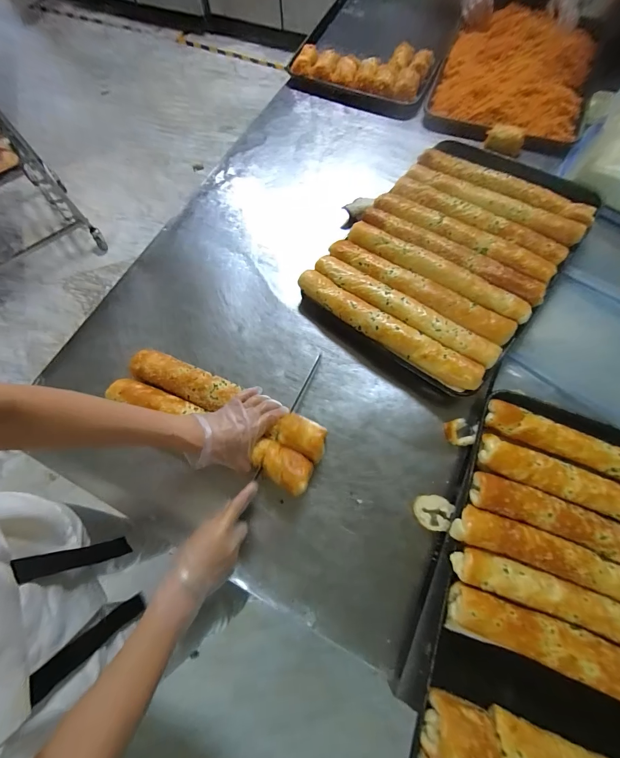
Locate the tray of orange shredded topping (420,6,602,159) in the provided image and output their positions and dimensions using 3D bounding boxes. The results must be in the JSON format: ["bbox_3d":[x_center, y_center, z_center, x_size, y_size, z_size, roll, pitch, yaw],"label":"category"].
[{"bbox_3d":[0.578,-0.859,0.908,0.382,0.064,0.589,22,72,9],"label":"tray of orange shredded topping"}]

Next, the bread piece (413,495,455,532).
[{"bbox_3d":[0.199,0.214,0.529,0.060,0.011,0.052,24,72,10],"label":"bread piece"}]

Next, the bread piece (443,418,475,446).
[{"bbox_3d":[0.261,0.093,0.573,0.046,0.017,0.044,-4,70,0],"label":"bread piece"}]

